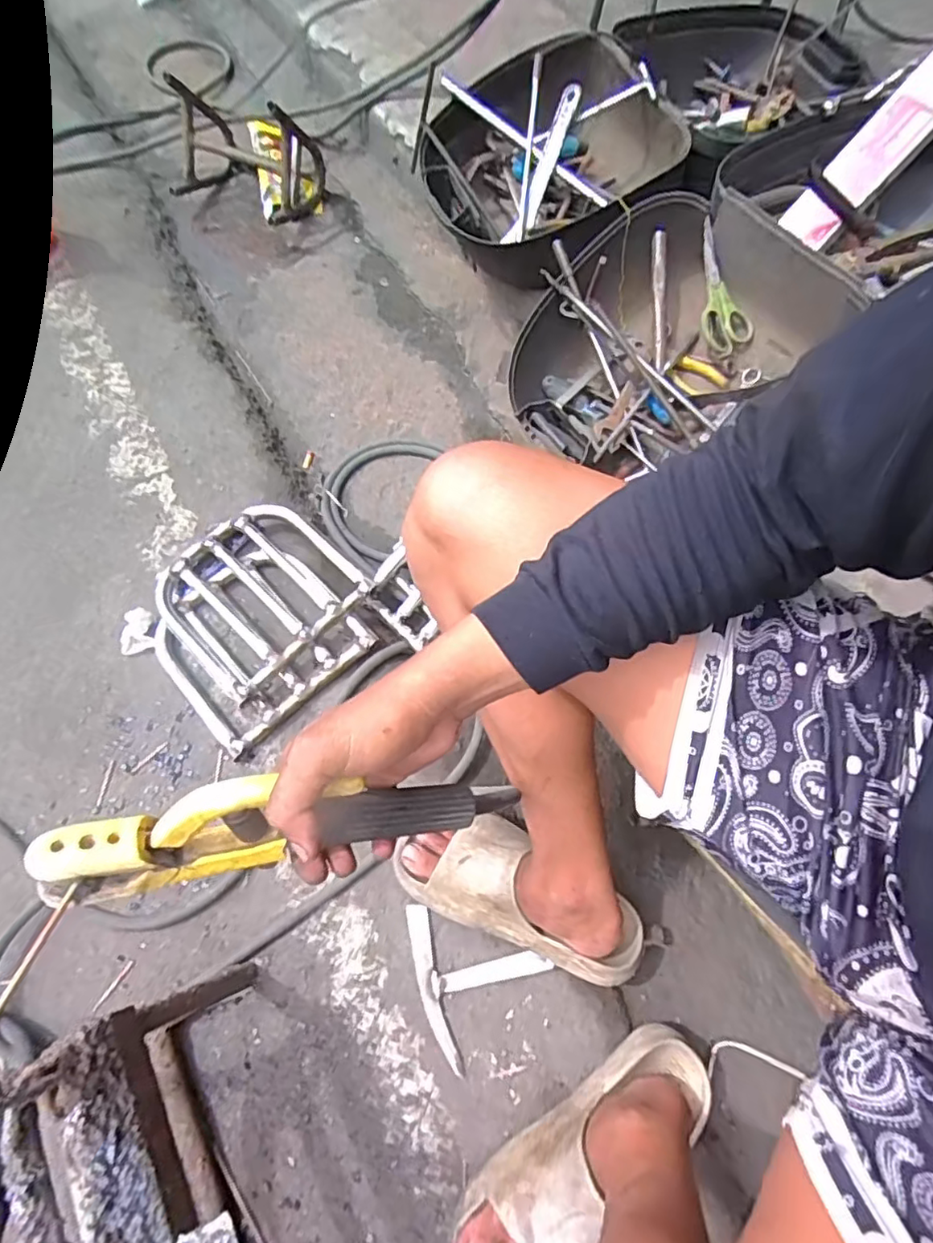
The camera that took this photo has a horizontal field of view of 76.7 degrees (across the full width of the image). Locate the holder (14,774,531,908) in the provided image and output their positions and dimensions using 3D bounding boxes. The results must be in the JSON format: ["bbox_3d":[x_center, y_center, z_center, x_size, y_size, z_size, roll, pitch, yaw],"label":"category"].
[{"bbox_3d":[-0.087,0.122,0.356,0.287,0.079,0.043,3,62,-30],"label":"holder"}]

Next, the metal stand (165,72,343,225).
[{"bbox_3d":[-0.469,-0.997,1.241,0.323,0.185,0.198,22,69,11],"label":"metal stand"}]

